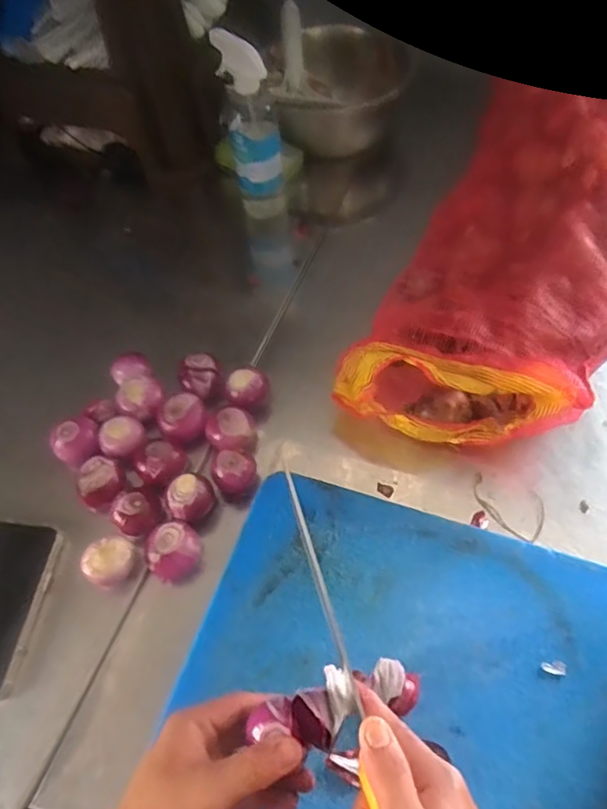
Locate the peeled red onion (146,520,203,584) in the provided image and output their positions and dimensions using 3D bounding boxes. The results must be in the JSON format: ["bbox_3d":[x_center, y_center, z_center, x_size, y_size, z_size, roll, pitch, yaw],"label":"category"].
[{"bbox_3d":[-0.129,0.146,0.582,0.047,0.044,0.054,39,68,24],"label":"peeled red onion"}]

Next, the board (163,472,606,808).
[{"bbox_3d":[0.099,0.233,0.498,0.387,0.029,0.291,16,60,13],"label":"board"}]

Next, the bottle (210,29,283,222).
[{"bbox_3d":[-0.067,-0.357,0.782,0.064,0.244,0.071,-10,58,-3],"label":"bottle"}]

